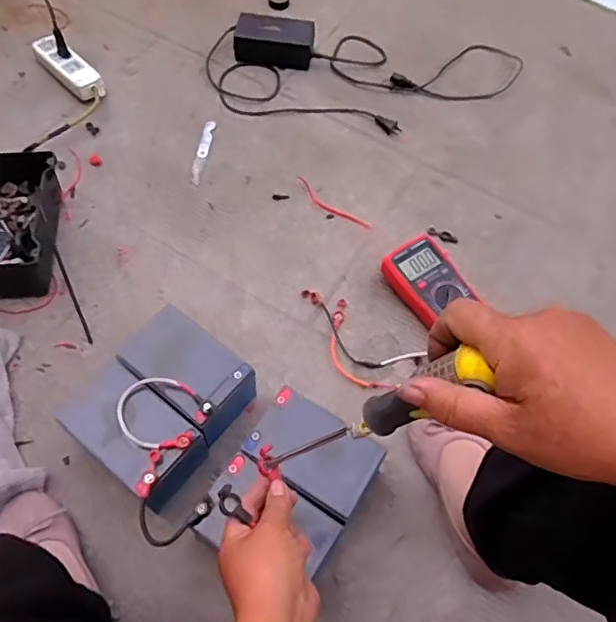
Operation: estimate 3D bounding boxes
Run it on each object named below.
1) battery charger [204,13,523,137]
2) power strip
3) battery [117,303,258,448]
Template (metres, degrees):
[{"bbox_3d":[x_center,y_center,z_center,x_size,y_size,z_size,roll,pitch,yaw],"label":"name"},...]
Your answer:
[{"bbox_3d":[0.103,-0.454,1.080,0.592,0.058,0.263,7,62,0],"label":"battery charger"},{"bbox_3d":[-0.446,-0.448,1.062,0.056,0.035,0.179,-39,71,-21],"label":"power strip"},{"bbox_3d":[-0.154,0.089,0.757,0.162,0.102,0.099,37,66,15],"label":"battery"}]

